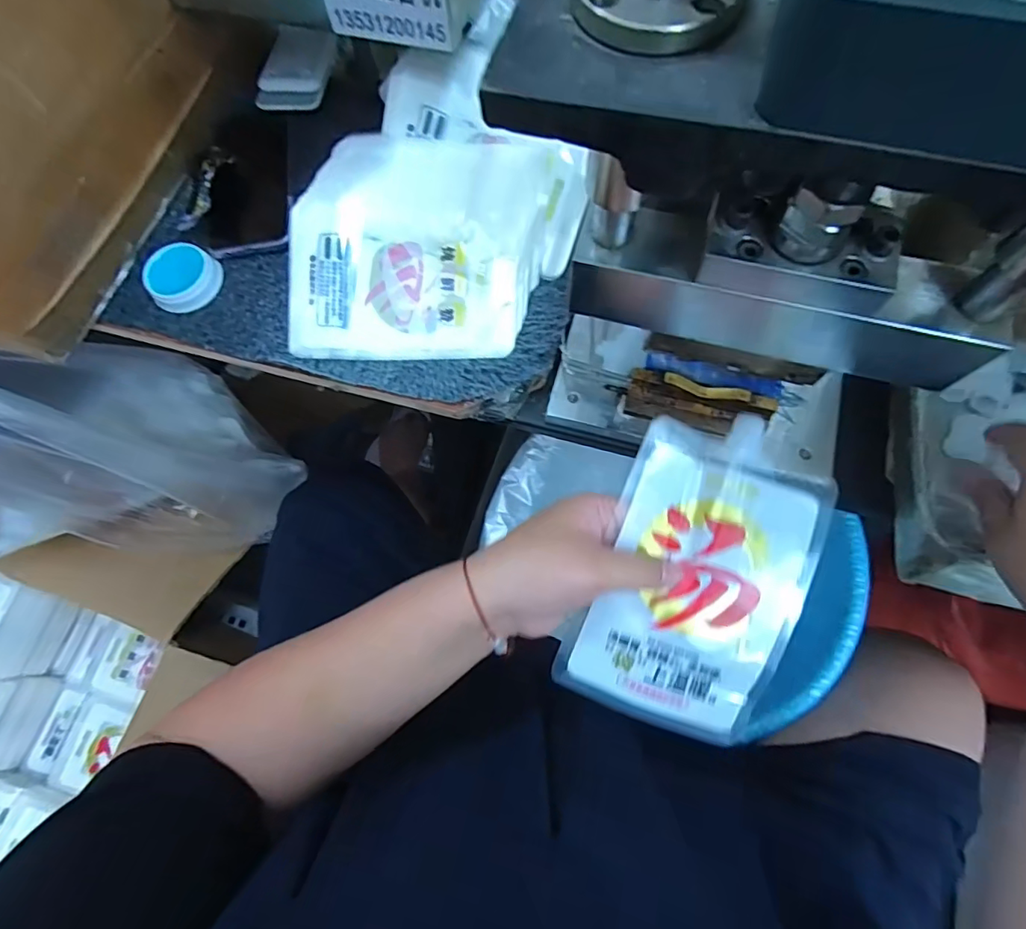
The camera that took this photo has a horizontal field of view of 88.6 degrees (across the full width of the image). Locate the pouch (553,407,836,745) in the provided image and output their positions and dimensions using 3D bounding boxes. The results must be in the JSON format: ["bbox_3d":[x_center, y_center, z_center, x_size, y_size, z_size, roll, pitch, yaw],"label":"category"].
[{"bbox_3d":[0.117,0.072,0.332,0.122,0.018,0.195,21,91,6],"label":"pouch"}]

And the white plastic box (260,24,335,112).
[{"bbox_3d":[-0.217,-0.394,0.532,0.060,0.026,0.106,9,72,5],"label":"white plastic box"}]

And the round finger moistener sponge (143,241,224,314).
[{"bbox_3d":[-0.297,-0.169,0.469,0.050,0.027,0.062,42,78,14],"label":"round finger moistener sponge"}]

